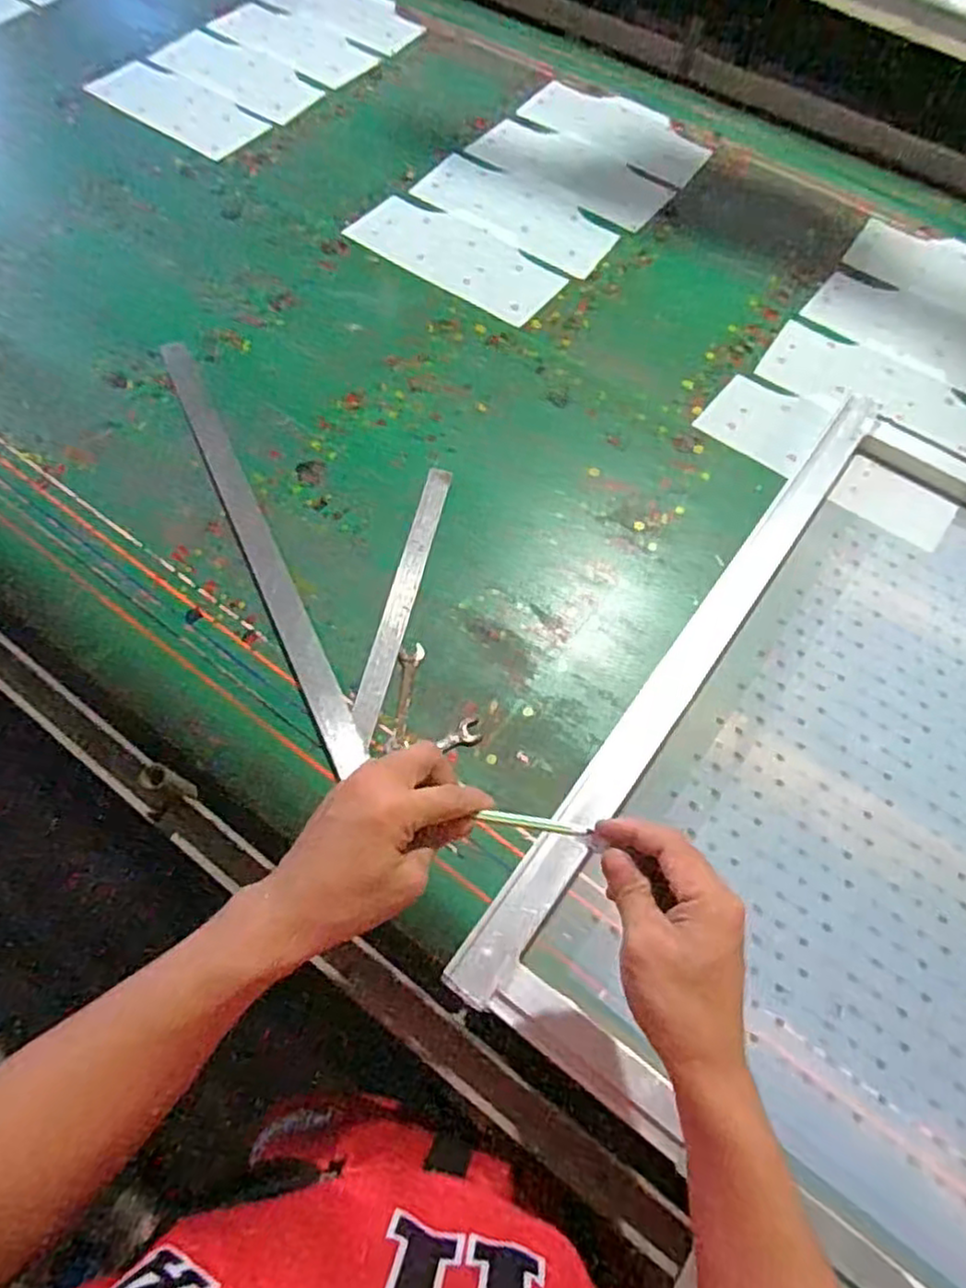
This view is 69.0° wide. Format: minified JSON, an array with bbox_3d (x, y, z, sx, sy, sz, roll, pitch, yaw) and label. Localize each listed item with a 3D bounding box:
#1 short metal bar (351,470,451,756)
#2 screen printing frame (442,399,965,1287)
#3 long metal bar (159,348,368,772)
[{"bbox_3d":[-0.081,-0.051,0.711,0.028,0.004,0.311,11,65,6],"label":"short metal bar"},{"bbox_3d":[0.401,0.132,0.604,0.521,0.052,0.725,34,71,13],"label":"screen printing frame"},{"bbox_3d":[-0.242,-0.121,0.736,0.035,0.010,0.566,-24,68,-12],"label":"long metal bar"}]

